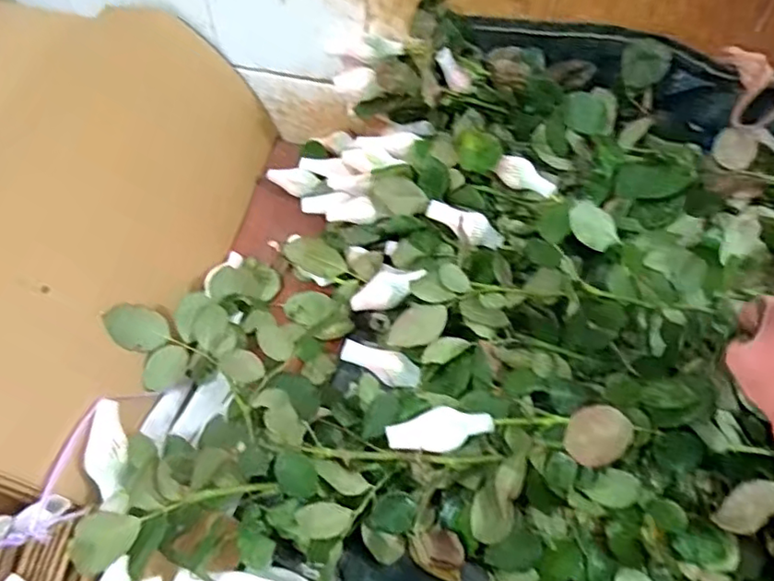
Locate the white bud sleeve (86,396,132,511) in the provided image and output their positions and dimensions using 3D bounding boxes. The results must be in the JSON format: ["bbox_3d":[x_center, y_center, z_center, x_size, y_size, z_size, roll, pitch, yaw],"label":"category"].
[{"bbox_3d":[-0.230,0.135,0.493,0.031,0.014,0.092,-12,67,-11],"label":"white bud sleeve"}]

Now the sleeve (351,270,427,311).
[{"bbox_3d":[0.004,-0.003,0.604,0.089,0.027,0.033,-23,45,30],"label":"sleeve"}]

